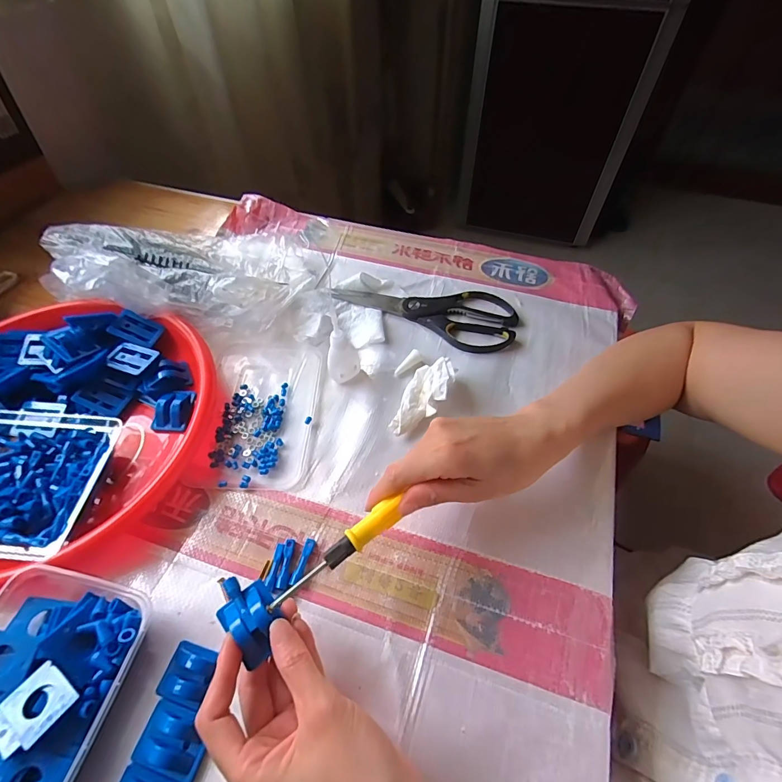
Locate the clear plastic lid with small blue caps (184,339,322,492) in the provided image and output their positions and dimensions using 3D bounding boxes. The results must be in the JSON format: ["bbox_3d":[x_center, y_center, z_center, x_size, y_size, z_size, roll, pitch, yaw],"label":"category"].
[{"bbox_3d":[-0.133,0.015,0.415,0.108,0.010,0.171,1,55,2],"label":"clear plastic lid with small blue caps"}]

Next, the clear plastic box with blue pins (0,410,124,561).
[{"bbox_3d":[-0.340,0.079,0.357,0.179,0.037,0.121,4,56,4],"label":"clear plastic box with blue pins"}]

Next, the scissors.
[{"bbox_3d":[0.044,-0.106,0.493,0.215,0.011,0.090,23,59,16],"label":"scissors"}]

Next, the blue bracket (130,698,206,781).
[{"bbox_3d":[-0.144,0.230,0.271,0.043,0.014,0.034,14,57,10],"label":"blue bracket"}]

